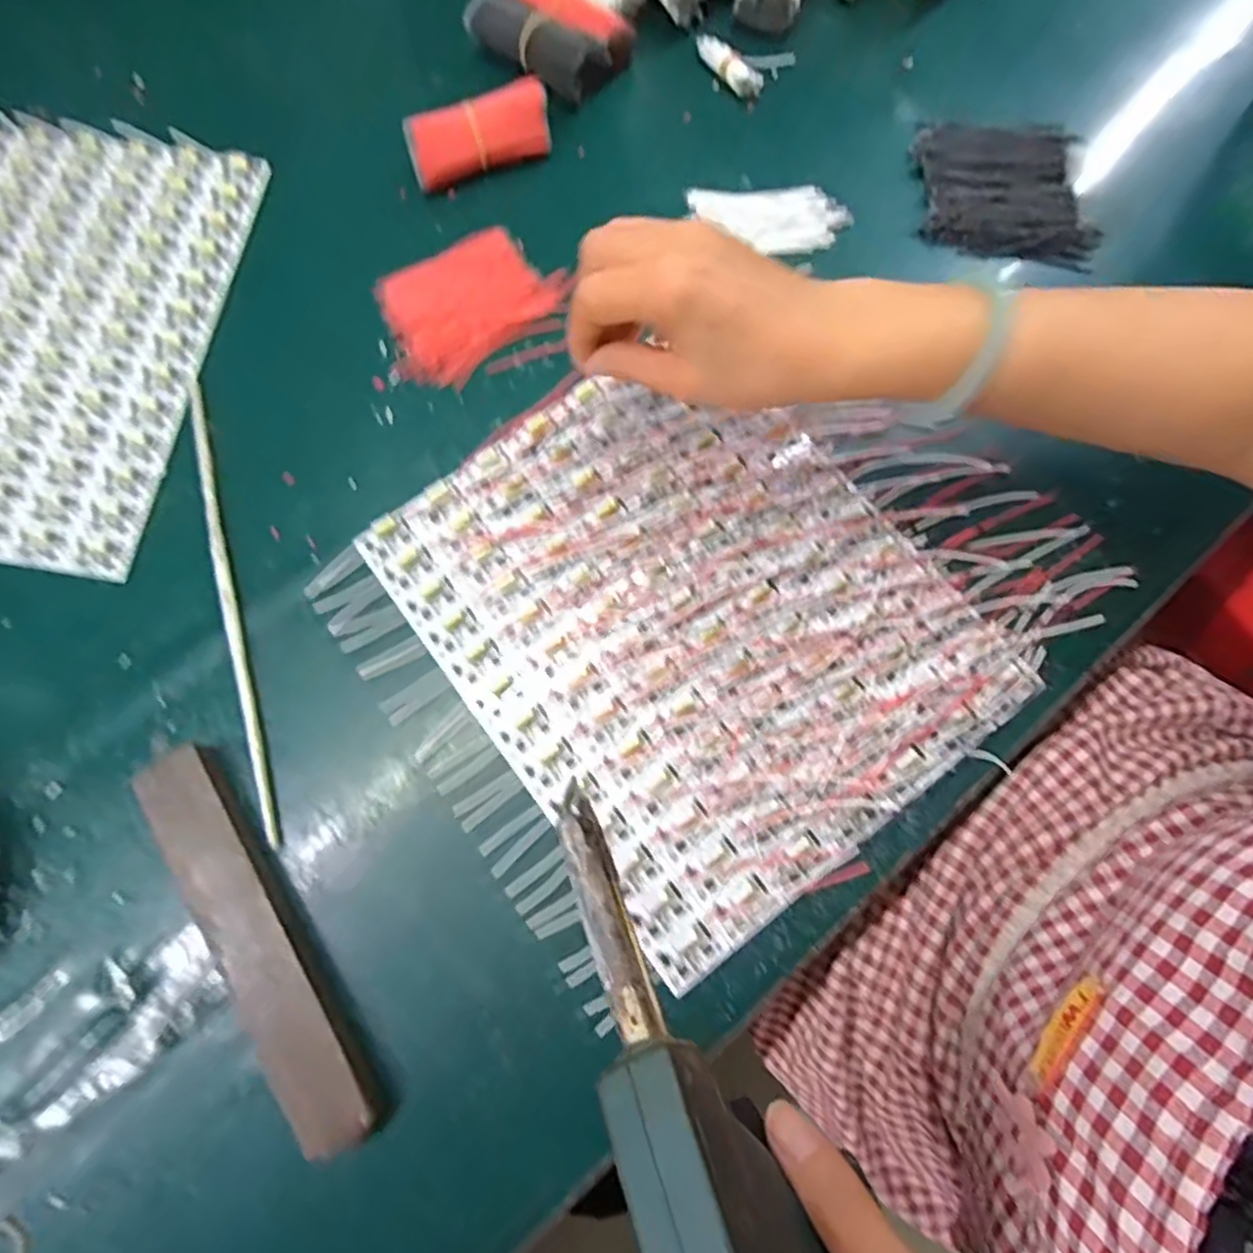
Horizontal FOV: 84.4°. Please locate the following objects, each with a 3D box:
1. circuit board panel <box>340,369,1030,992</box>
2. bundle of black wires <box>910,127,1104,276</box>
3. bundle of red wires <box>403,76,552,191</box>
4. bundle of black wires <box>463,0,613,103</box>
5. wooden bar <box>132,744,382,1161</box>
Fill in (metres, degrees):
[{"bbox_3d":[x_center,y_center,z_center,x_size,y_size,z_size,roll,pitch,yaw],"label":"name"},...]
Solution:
[{"bbox_3d":[0.032,-0.009,0.370,0.236,0.010,0.285,-37,78,-7],"label":"circuit board panel"},{"bbox_3d":[0.233,-0.269,0.429,0.104,0.016,0.092,6,77,2],"label":"bundle of black wires"},{"bbox_3d":[-0.093,-0.310,0.438,0.089,0.033,0.030,-20,77,-4],"label":"bundle of red wires"},{"bbox_3d":[-0.058,-0.381,0.451,0.094,0.027,0.040,34,79,8],"label":"bundle of black wires"},{"bbox_3d":[-0.180,0.148,0.331,0.038,0.016,0.200,-33,78,-7],"label":"wooden bar"}]

